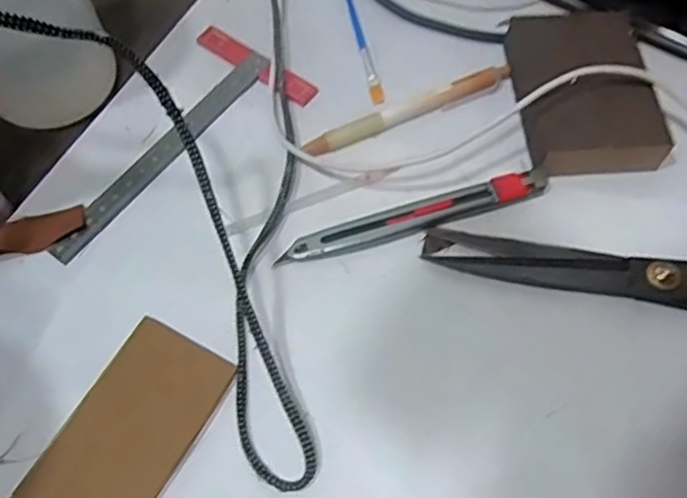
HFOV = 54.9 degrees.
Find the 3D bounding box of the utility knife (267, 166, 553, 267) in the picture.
[{"bbox_3d":[0.039,-0.017,0.349,0.144,0.005,0.018,-16,64,-7],"label":"utility knife"}]

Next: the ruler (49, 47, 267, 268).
[{"bbox_3d":[-0.100,-0.057,0.374,0.020,0.005,0.167,30,67,21],"label":"ruler"}]

